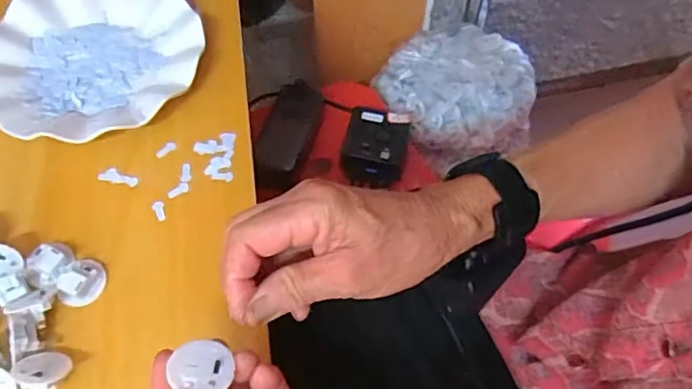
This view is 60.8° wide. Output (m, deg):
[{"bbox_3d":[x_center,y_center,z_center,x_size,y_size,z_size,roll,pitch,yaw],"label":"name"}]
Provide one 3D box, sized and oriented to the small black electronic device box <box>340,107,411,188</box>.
[{"bbox_3d":[0.036,-0.061,0.725,0.075,0.040,0.083,9,60,4],"label":"small black electronic device box"}]

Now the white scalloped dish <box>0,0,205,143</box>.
[{"bbox_3d":[-0.215,-0.118,0.501,0.177,0.023,0.179,0,59,-1],"label":"white scalloped dish"}]

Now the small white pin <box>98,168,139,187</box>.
[{"bbox_3d":[-0.175,-0.015,0.455,0.032,0.004,0.011,11,60,6],"label":"small white pin"}]

